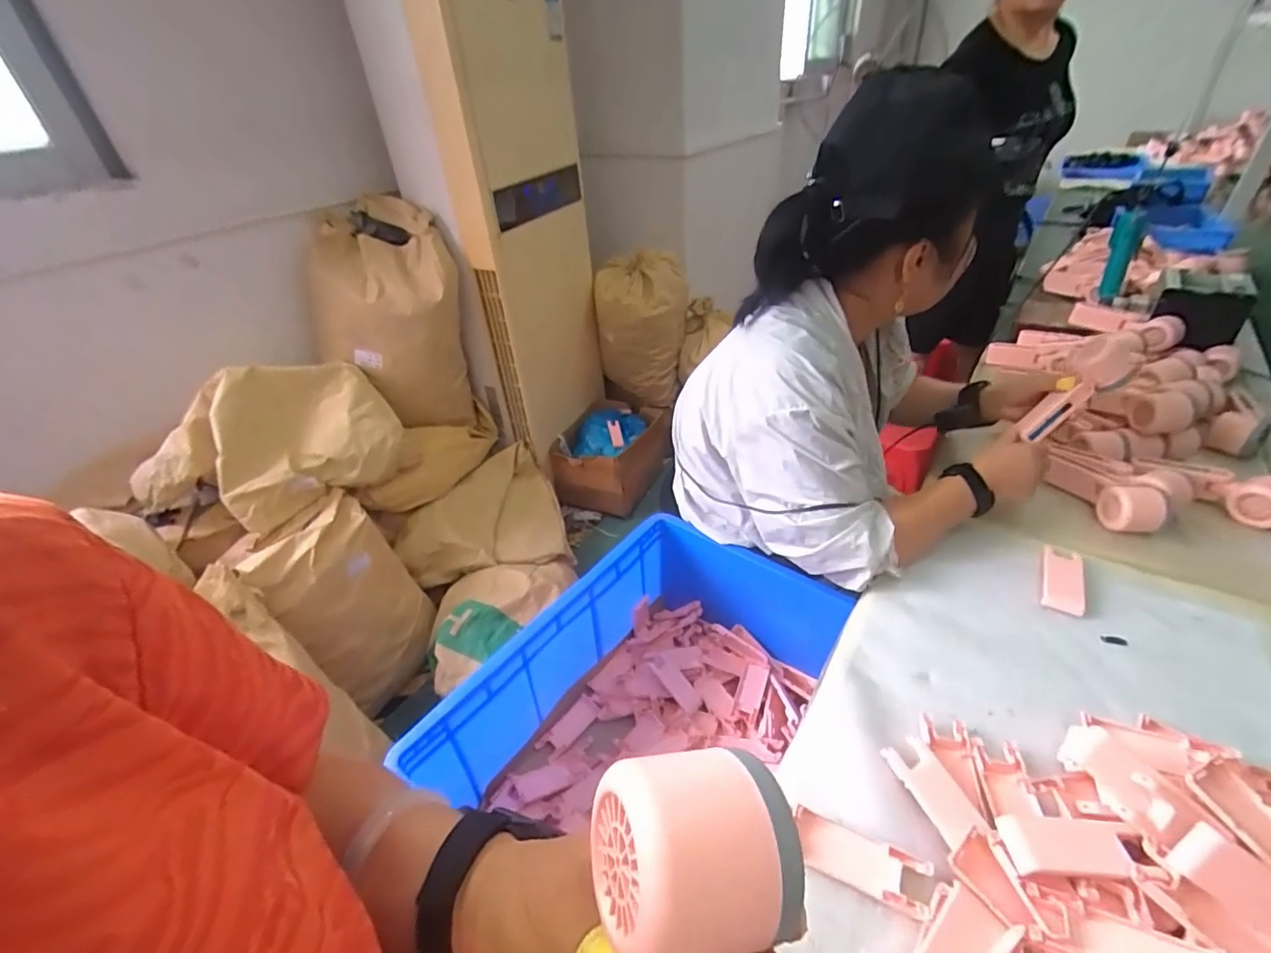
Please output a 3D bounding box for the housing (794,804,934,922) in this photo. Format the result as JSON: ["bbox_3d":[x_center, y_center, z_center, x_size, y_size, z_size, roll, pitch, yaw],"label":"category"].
[{"bbox_3d":[0.179,0.307,0.431,0.101,0.014,0.040,14,41,23],"label":"housing"}]

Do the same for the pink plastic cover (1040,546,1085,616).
[{"bbox_3d":[0.516,0.121,0.648,0.044,0.007,0.114,19,43,28],"label":"pink plastic cover"}]

